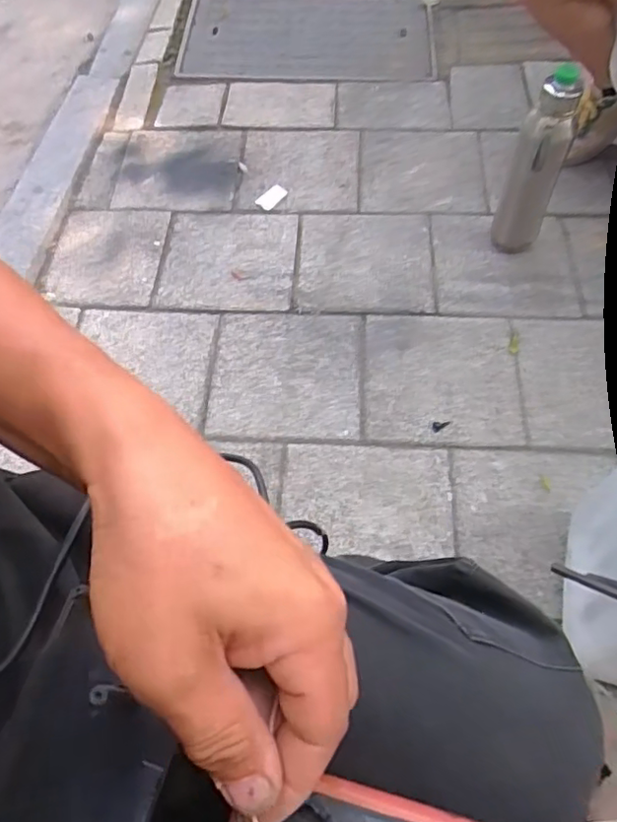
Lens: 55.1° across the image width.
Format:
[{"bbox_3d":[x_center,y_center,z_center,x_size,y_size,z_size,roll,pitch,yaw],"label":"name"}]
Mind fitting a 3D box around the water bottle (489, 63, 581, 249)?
[{"bbox_3d":[0.359,-0.374,0.944,0.084,0.299,0.065,22,64,14],"label":"water bottle"}]

